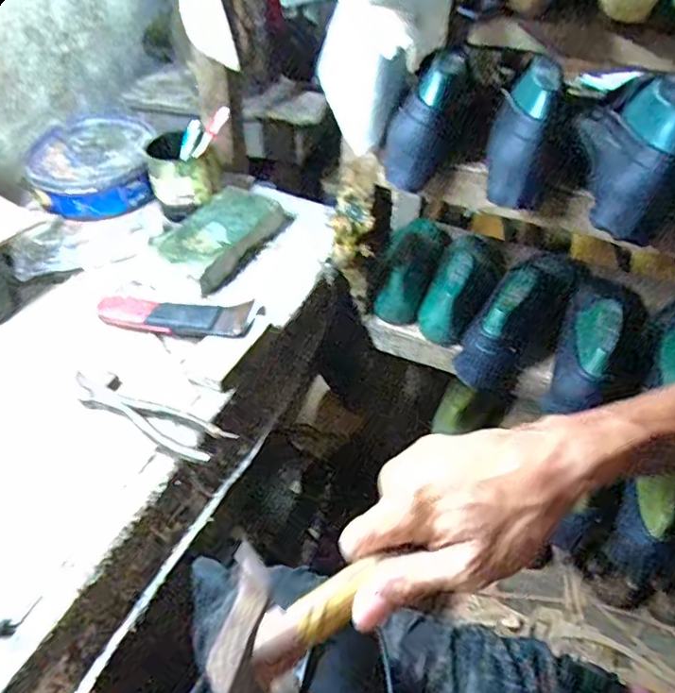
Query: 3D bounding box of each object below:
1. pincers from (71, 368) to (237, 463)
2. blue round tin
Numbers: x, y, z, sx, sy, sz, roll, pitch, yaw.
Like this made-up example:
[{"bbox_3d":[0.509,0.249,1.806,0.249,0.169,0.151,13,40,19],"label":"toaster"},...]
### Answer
[{"bbox_3d":[-0.188,0.066,0.557,0.181,0.017,0.043,22,47,18],"label":"pincers"},{"bbox_3d":[-0.358,-0.267,0.845,0.175,0.066,0.181,-6,45,-10],"label":"blue round tin"}]

